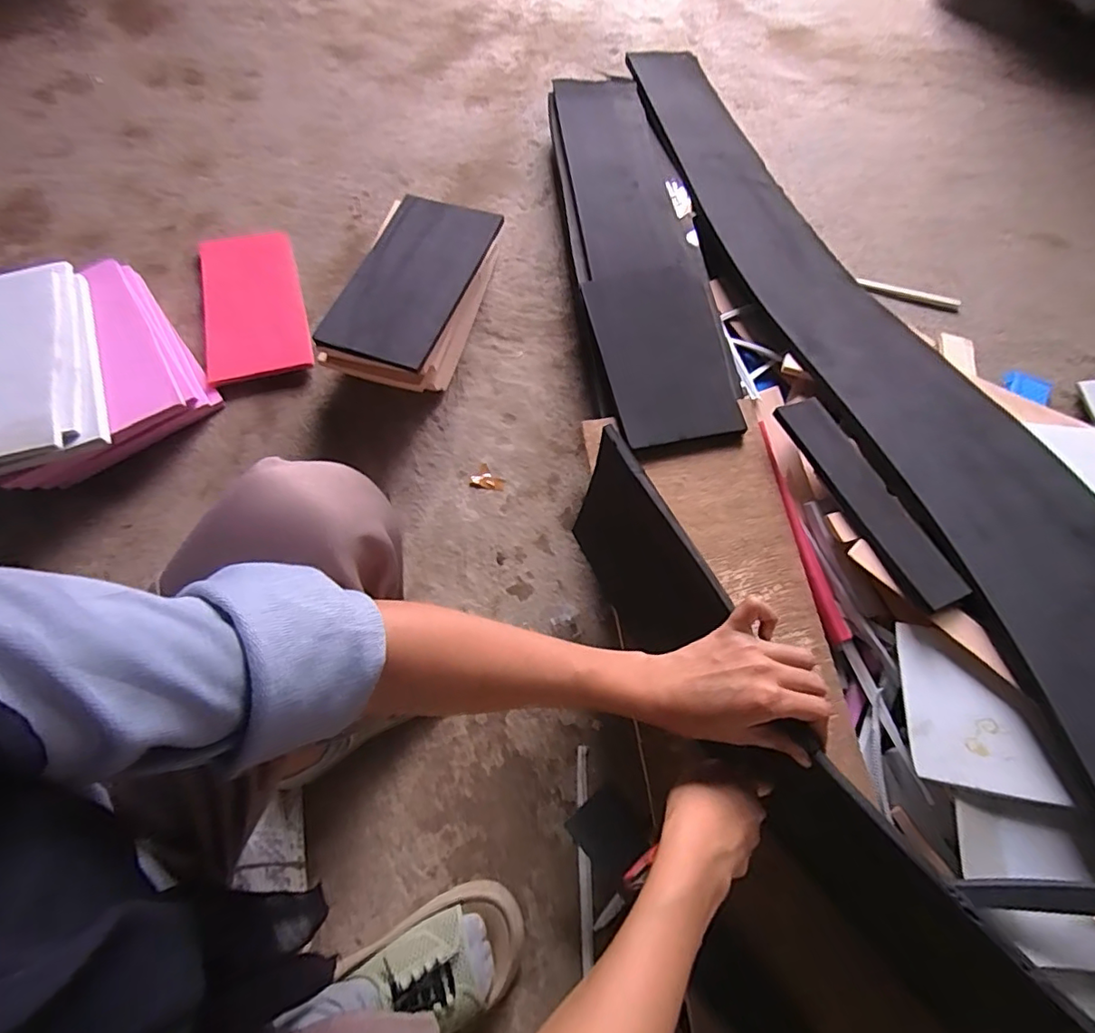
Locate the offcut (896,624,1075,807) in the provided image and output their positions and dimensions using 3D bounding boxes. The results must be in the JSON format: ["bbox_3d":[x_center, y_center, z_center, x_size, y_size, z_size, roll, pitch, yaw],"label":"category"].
[{"bbox_3d":[0.431,0.195,0.560,0.131,0.006,0.151,5,69,3],"label":"offcut"}]

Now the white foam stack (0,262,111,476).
[{"bbox_3d":[-0.662,-0.198,0.706,0.159,0.039,0.302,-22,69,-10],"label":"white foam stack"}]

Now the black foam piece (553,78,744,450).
[{"bbox_3d":[0.128,-0.410,0.826,0.175,0.053,0.681,-11,72,6],"label":"black foam piece"}]

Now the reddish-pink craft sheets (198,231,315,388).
[{"bbox_3d":[-0.450,-0.325,0.851,0.148,0.018,0.287,-15,68,-7],"label":"reddish-pink craft sheets"}]

